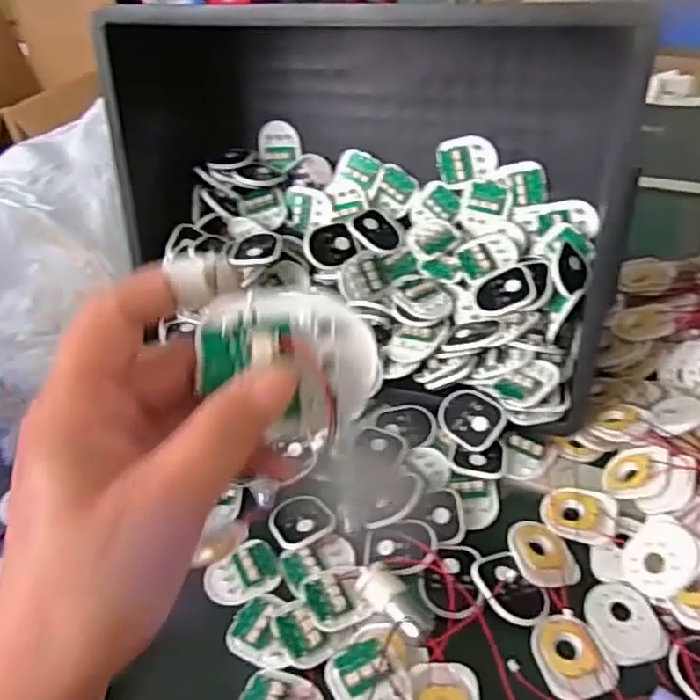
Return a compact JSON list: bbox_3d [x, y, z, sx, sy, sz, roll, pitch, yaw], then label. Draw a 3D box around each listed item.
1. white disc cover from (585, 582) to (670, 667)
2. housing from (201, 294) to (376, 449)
[{"bbox_3d":[0.205,0.199,0.493,0.048,0.012,0.058,-15,39,-15],"label":"white disc cover"},{"bbox_3d":[-0.020,0.005,0.216,0.058,0.047,0.013,16,7,-12],"label":"housing"}]

